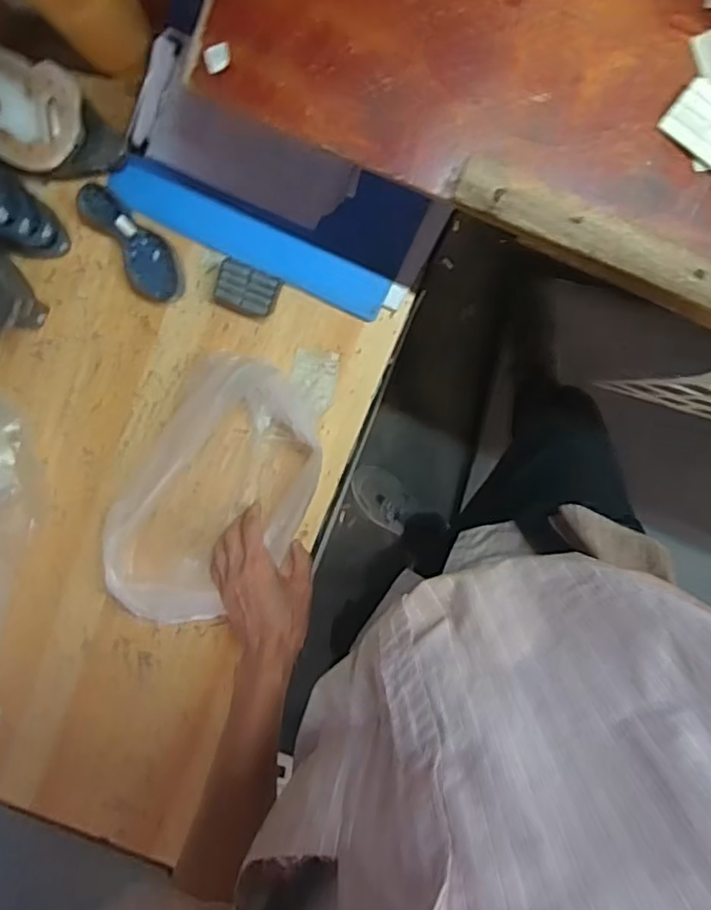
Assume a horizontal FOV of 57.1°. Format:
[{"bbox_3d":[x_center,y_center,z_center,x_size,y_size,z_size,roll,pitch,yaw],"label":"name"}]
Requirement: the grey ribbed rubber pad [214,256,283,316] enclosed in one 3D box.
[{"bbox_3d":[-0.115,-0.174,0.687,0.070,0.038,0.049,24,98,-2],"label":"grey ribbed rubber pad"}]

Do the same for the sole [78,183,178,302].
[{"bbox_3d":[-0.234,-0.222,0.684,0.056,0.018,0.129,-35,111,6],"label":"sole"}]

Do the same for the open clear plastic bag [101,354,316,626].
[{"bbox_3d":[-0.147,0.046,0.705,0.173,0.077,0.297,27,98,-2],"label":"open clear plastic bag"}]

